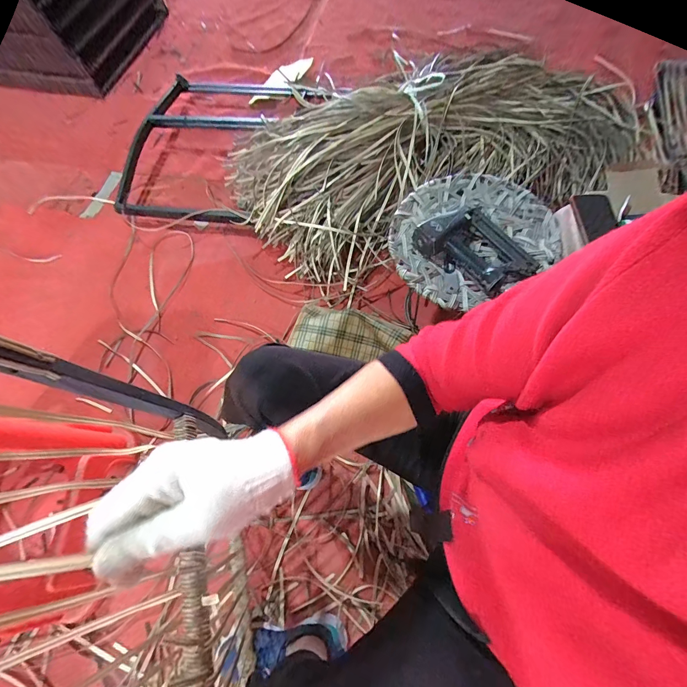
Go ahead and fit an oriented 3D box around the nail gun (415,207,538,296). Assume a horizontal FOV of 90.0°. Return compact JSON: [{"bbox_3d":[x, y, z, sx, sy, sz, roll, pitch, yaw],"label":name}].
[{"bbox_3d":[0.274,-0.213,0.715,0.205,0.059,0.165,40,74,18],"label":"nail gun"}]

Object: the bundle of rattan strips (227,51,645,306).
[{"bbox_3d":[0.230,-0.591,1.053,1.129,0.191,0.646,-21,67,-6],"label":"bundle of rattan strips"}]

